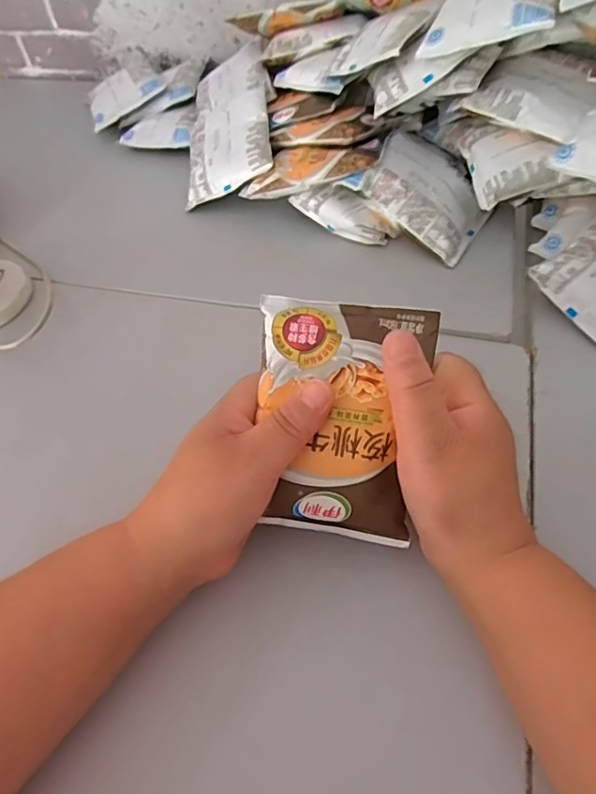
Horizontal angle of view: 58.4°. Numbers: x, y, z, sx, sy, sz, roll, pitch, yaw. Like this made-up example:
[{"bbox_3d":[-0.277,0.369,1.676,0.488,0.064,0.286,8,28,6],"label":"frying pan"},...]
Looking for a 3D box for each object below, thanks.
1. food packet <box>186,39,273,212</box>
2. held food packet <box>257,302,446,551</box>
[{"bbox_3d":[-0.070,-0.301,0.557,0.093,0.023,0.226,-11,60,21],"label":"food packet"},{"bbox_3d":[0.023,0.012,0.295,0.093,0.015,0.129,8,89,2],"label":"held food packet"}]

